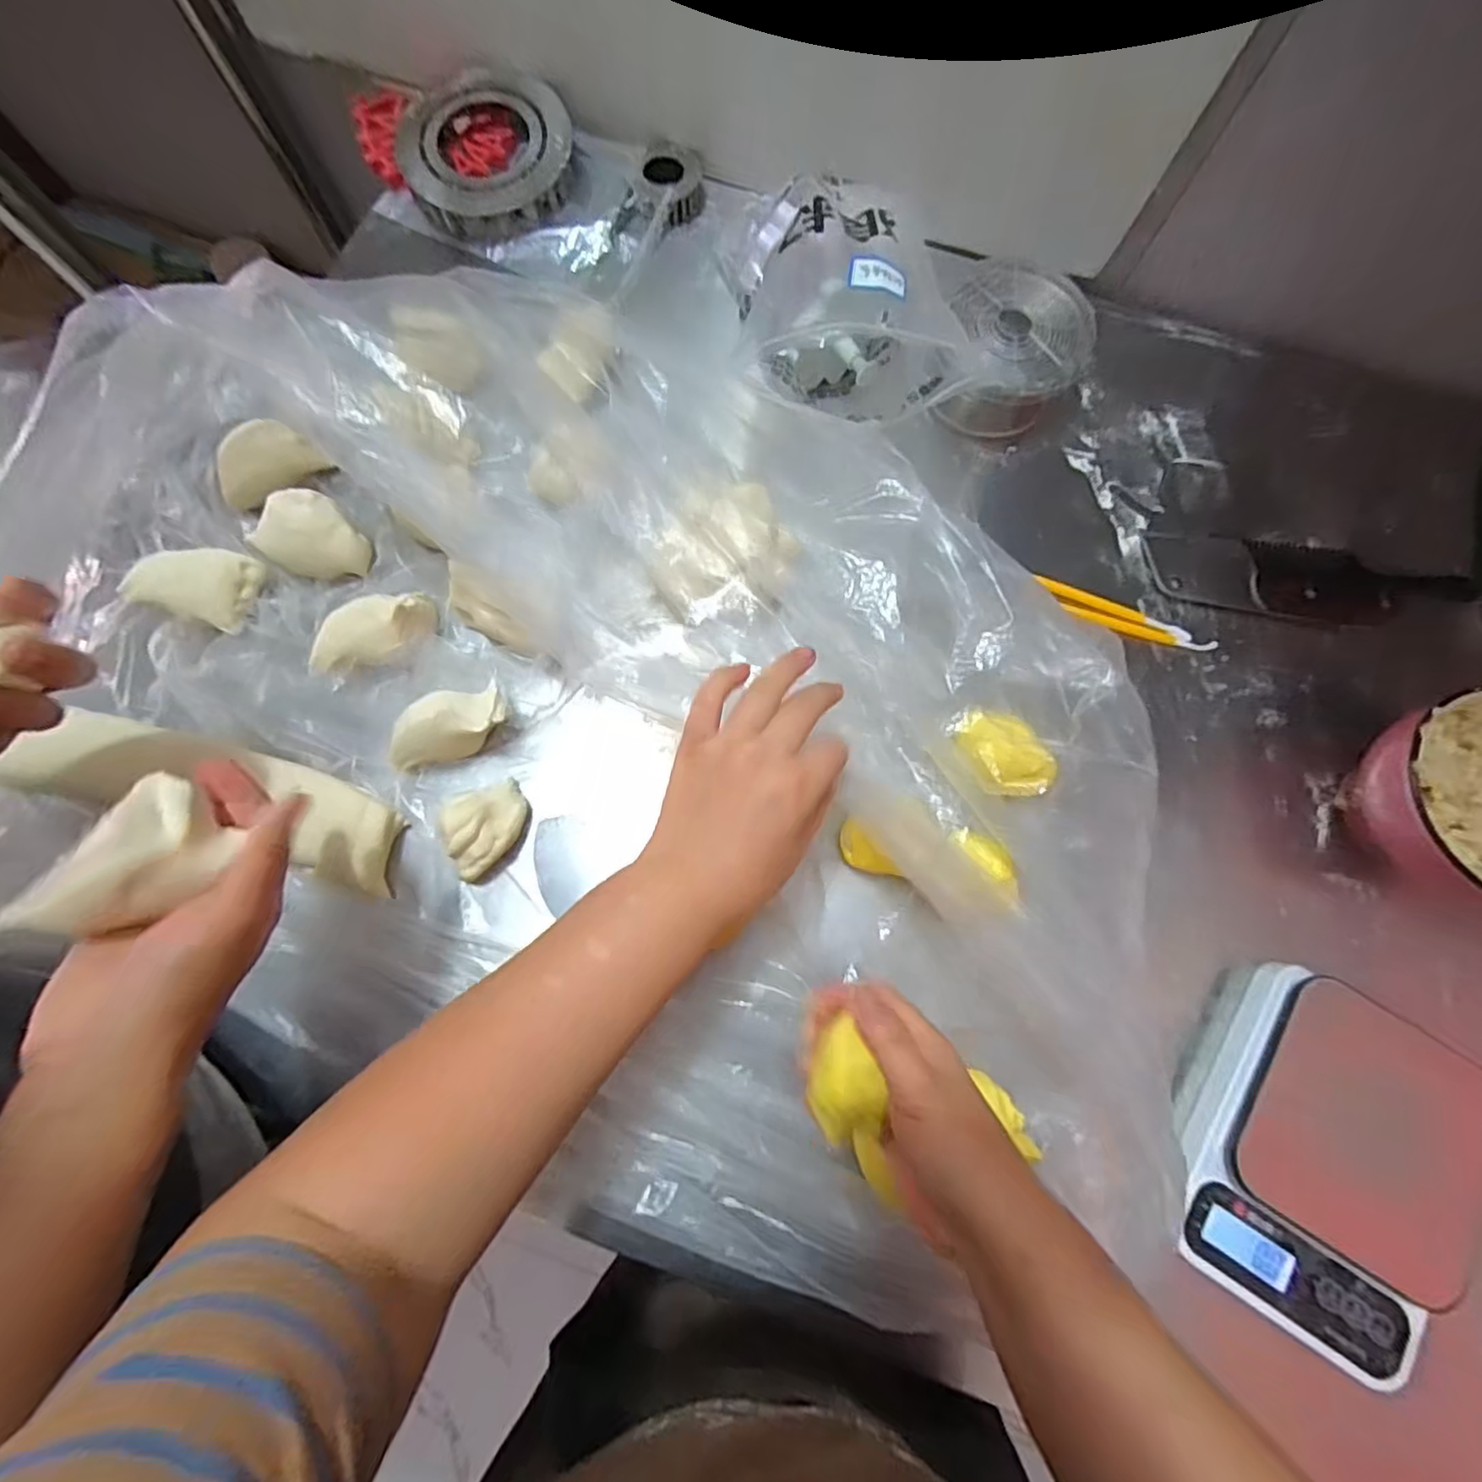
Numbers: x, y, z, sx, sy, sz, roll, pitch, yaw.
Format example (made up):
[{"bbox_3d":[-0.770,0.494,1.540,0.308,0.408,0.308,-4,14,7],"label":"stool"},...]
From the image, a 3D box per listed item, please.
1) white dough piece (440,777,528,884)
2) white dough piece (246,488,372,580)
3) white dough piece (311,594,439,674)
[{"bbox_3d":[-0.168,0.056,0.433,0.051,0.034,0.054,-25,78,-7],"label":"white dough piece"},{"bbox_3d":[-0.311,-0.147,0.479,0.053,0.050,0.055,0,76,-1],"label":"white dough piece"},{"bbox_3d":[-0.257,-0.075,0.449,0.093,0.035,0.040,-22,78,-6],"label":"white dough piece"}]

